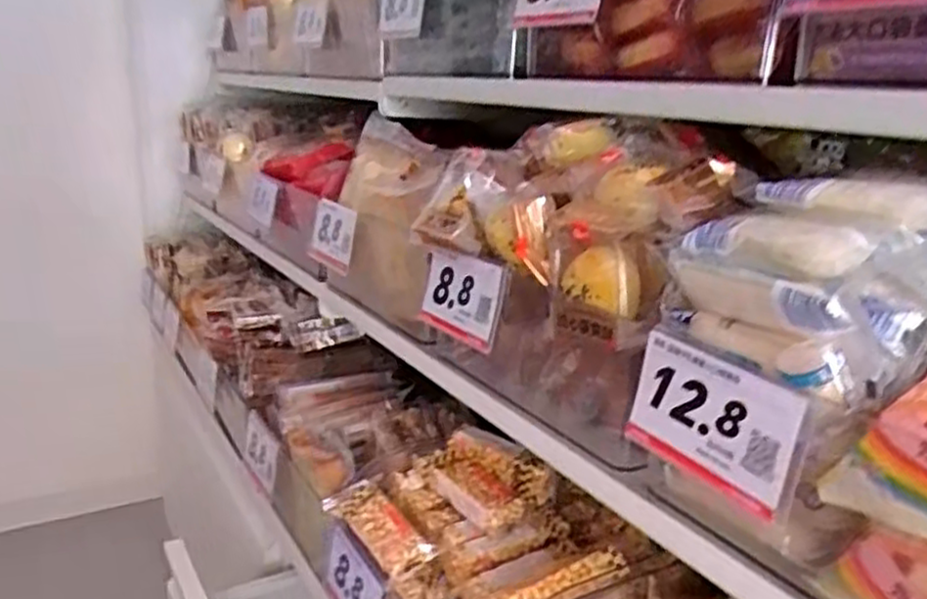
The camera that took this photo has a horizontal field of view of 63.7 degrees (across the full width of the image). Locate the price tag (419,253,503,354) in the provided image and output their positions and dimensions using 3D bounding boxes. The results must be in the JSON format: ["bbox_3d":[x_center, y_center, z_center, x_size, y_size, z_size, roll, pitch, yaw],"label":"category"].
[{"bbox_3d":[-0.002,0.000,0.555,0.010,0.060,0.097,-2,14,-35],"label":"price tag"}]

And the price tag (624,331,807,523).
[{"bbox_3d":[0.121,0.060,0.366,0.009,0.063,0.093,0,17,-32],"label":"price tag"}]

